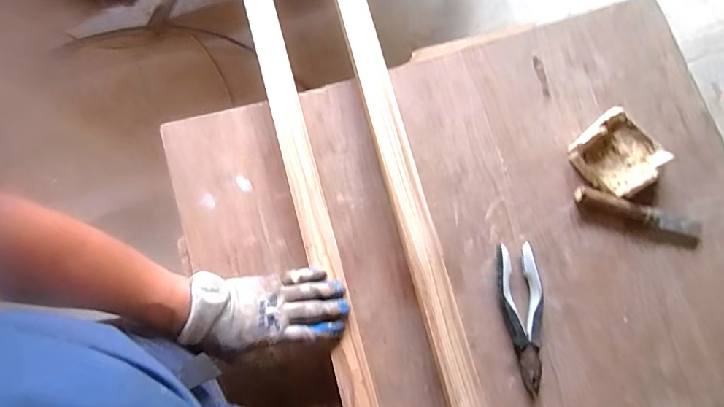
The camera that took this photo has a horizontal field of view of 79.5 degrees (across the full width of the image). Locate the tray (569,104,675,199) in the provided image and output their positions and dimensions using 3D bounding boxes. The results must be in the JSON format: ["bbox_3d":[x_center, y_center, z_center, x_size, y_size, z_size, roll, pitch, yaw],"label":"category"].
[{"bbox_3d":[0.382,-0.076,0.646,0.111,0.045,0.117,-42,82,-8],"label":"tray"}]

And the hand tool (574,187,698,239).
[{"bbox_3d":[0.407,0.012,0.643,0.184,0.020,0.027,18,79,3],"label":"hand tool"}]

